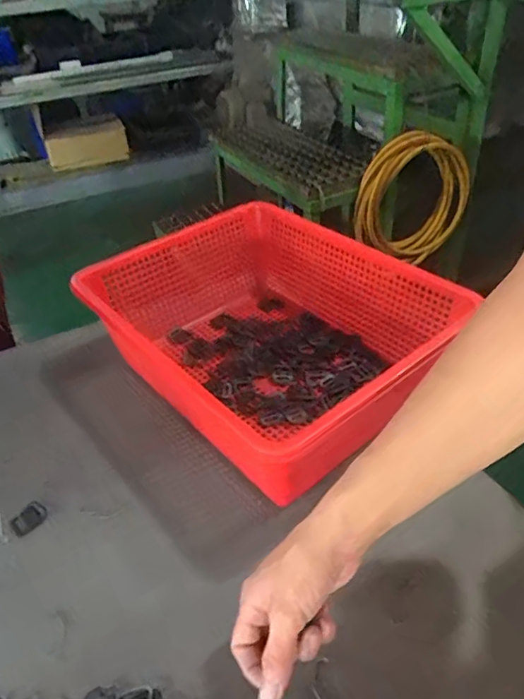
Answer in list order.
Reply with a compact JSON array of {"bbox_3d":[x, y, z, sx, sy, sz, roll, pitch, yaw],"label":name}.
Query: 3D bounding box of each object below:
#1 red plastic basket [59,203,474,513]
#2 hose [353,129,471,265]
[{"bbox_3d":[0.010,-0.018,0.619,0.301,0.133,0.370,-31,47,-29],"label":"red plastic basket"},{"bbox_3d":[0.408,-0.403,1.449,0.363,0.359,0.070,-22,43,-20],"label":"hose"}]

